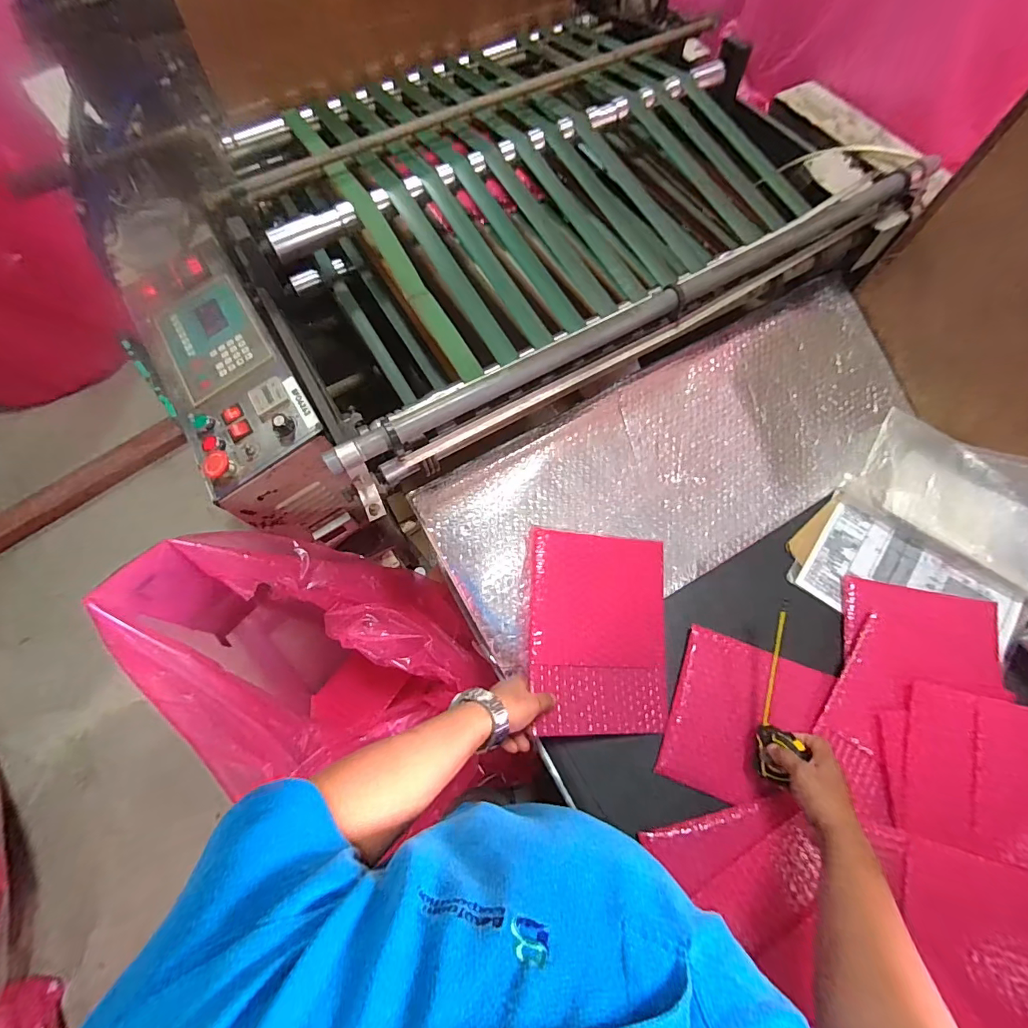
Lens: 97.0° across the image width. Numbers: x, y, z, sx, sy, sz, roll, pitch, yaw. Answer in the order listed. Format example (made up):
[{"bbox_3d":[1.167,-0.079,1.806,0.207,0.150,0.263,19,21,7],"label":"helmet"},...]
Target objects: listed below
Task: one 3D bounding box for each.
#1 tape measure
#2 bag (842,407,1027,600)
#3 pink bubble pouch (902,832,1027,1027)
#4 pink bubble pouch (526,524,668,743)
[{"bbox_3d":[0.329,0.220,0.562,0.037,0.057,0.223,5,87,3],"label":"tape measure"},{"bbox_3d":[0.676,-0.032,0.666,0.290,0.107,0.172,29,71,12],"label":"bag"},{"bbox_3d":[0.540,0.503,0.516,0.169,0.019,0.194,16,69,7],"label":"pink bubble pouch"},{"bbox_3d":[0.120,0.160,0.632,0.196,0.019,0.262,6,76,-14],"label":"pink bubble pouch"}]

